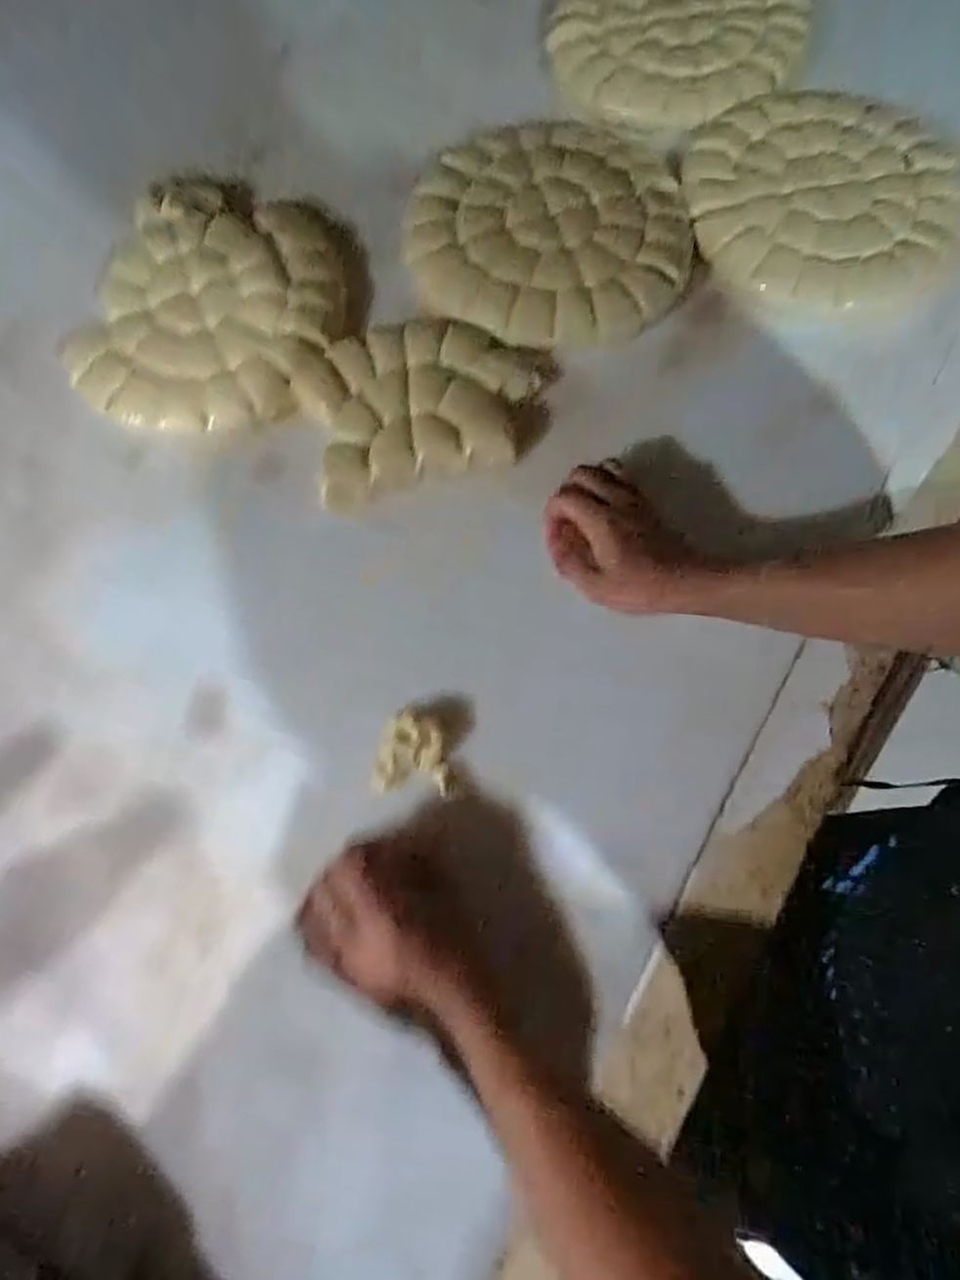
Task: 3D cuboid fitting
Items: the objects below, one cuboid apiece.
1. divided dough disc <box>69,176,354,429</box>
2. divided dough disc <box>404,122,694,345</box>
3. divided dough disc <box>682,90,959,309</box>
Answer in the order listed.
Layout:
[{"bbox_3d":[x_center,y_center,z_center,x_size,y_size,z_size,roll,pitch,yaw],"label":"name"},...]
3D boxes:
[{"bbox_3d":[-0.241,-0.309,0.652,0.244,0.045,0.274,-2,71,0],"label":"divided dough disc"},{"bbox_3d":[0.064,-0.382,0.666,0.263,0.039,0.252,18,80,6],"label":"divided dough disc"},{"bbox_3d":[0.320,-0.412,0.674,0.252,0.041,0.246,-11,71,-2],"label":"divided dough disc"}]

